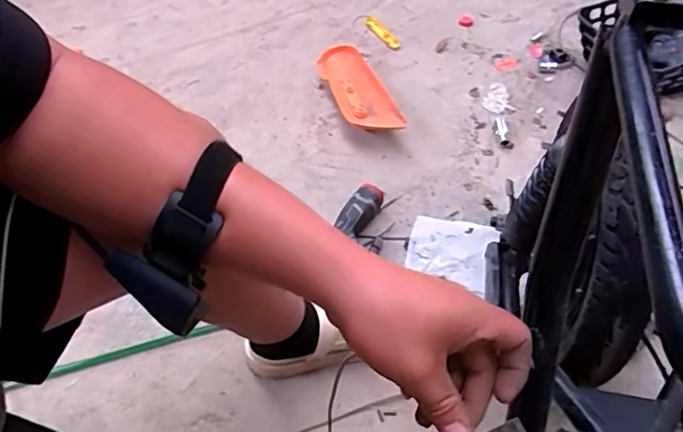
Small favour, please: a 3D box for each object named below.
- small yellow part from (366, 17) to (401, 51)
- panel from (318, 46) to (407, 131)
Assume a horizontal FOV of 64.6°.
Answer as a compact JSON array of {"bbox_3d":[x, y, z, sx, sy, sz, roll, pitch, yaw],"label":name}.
[{"bbox_3d":[0.113,-0.490,1.454,0.031,0.020,0.143,-28,55,-17],"label":"small yellow part"},{"bbox_3d":[0.041,-0.300,1.278,0.115,0.057,0.346,-20,53,-11],"label":"panel"}]

